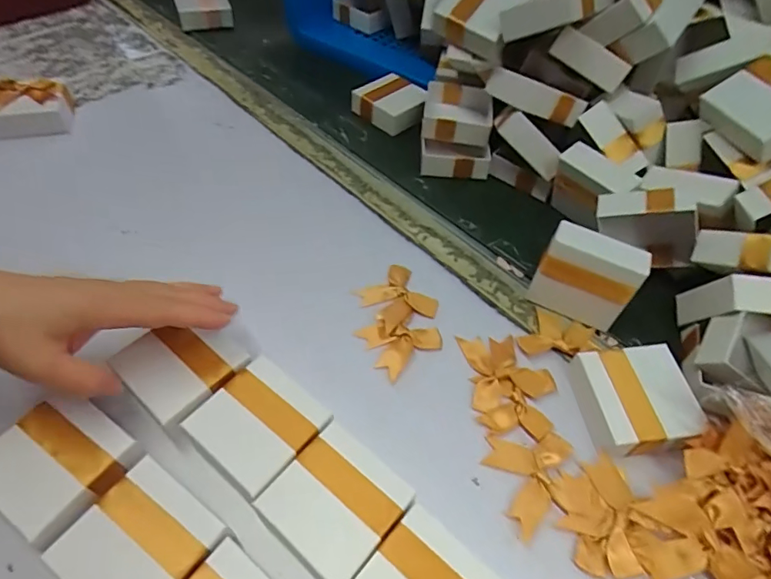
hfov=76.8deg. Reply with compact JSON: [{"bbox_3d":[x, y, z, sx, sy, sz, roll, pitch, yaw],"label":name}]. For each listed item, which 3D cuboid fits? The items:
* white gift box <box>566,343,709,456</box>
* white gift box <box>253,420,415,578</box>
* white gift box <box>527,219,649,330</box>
[{"bbox_3d":[0.174,0.075,0.341,0.066,0.026,0.070,-2,52,-5],"label":"white gift box"},{"bbox_3d":[-0.030,0.131,0.296,0.068,0.027,0.067,36,58,22],"label":"white gift box"},{"bbox_3d":[0.158,-0.010,0.383,0.071,0.069,0.028,23,54,14],"label":"white gift box"}]

